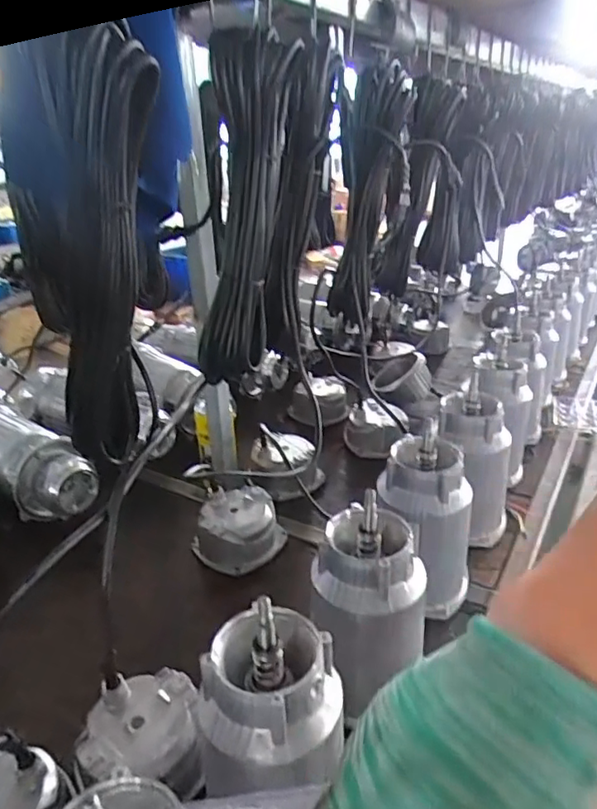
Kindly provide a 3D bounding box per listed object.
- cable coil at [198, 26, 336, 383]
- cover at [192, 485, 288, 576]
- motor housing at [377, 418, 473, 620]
[{"bbox_3d":[-0.034,-0.212,0.634,0.085,0.325,0.196,10,28,23],"label":"cable coil"},{"bbox_3d":[-0.094,0.191,0.875,0.119,0.084,0.119,13,29,28],"label":"cover"},{"bbox_3d":[0.170,0.157,0.758,0.119,0.231,0.119,-1,26,1],"label":"motor housing"}]

